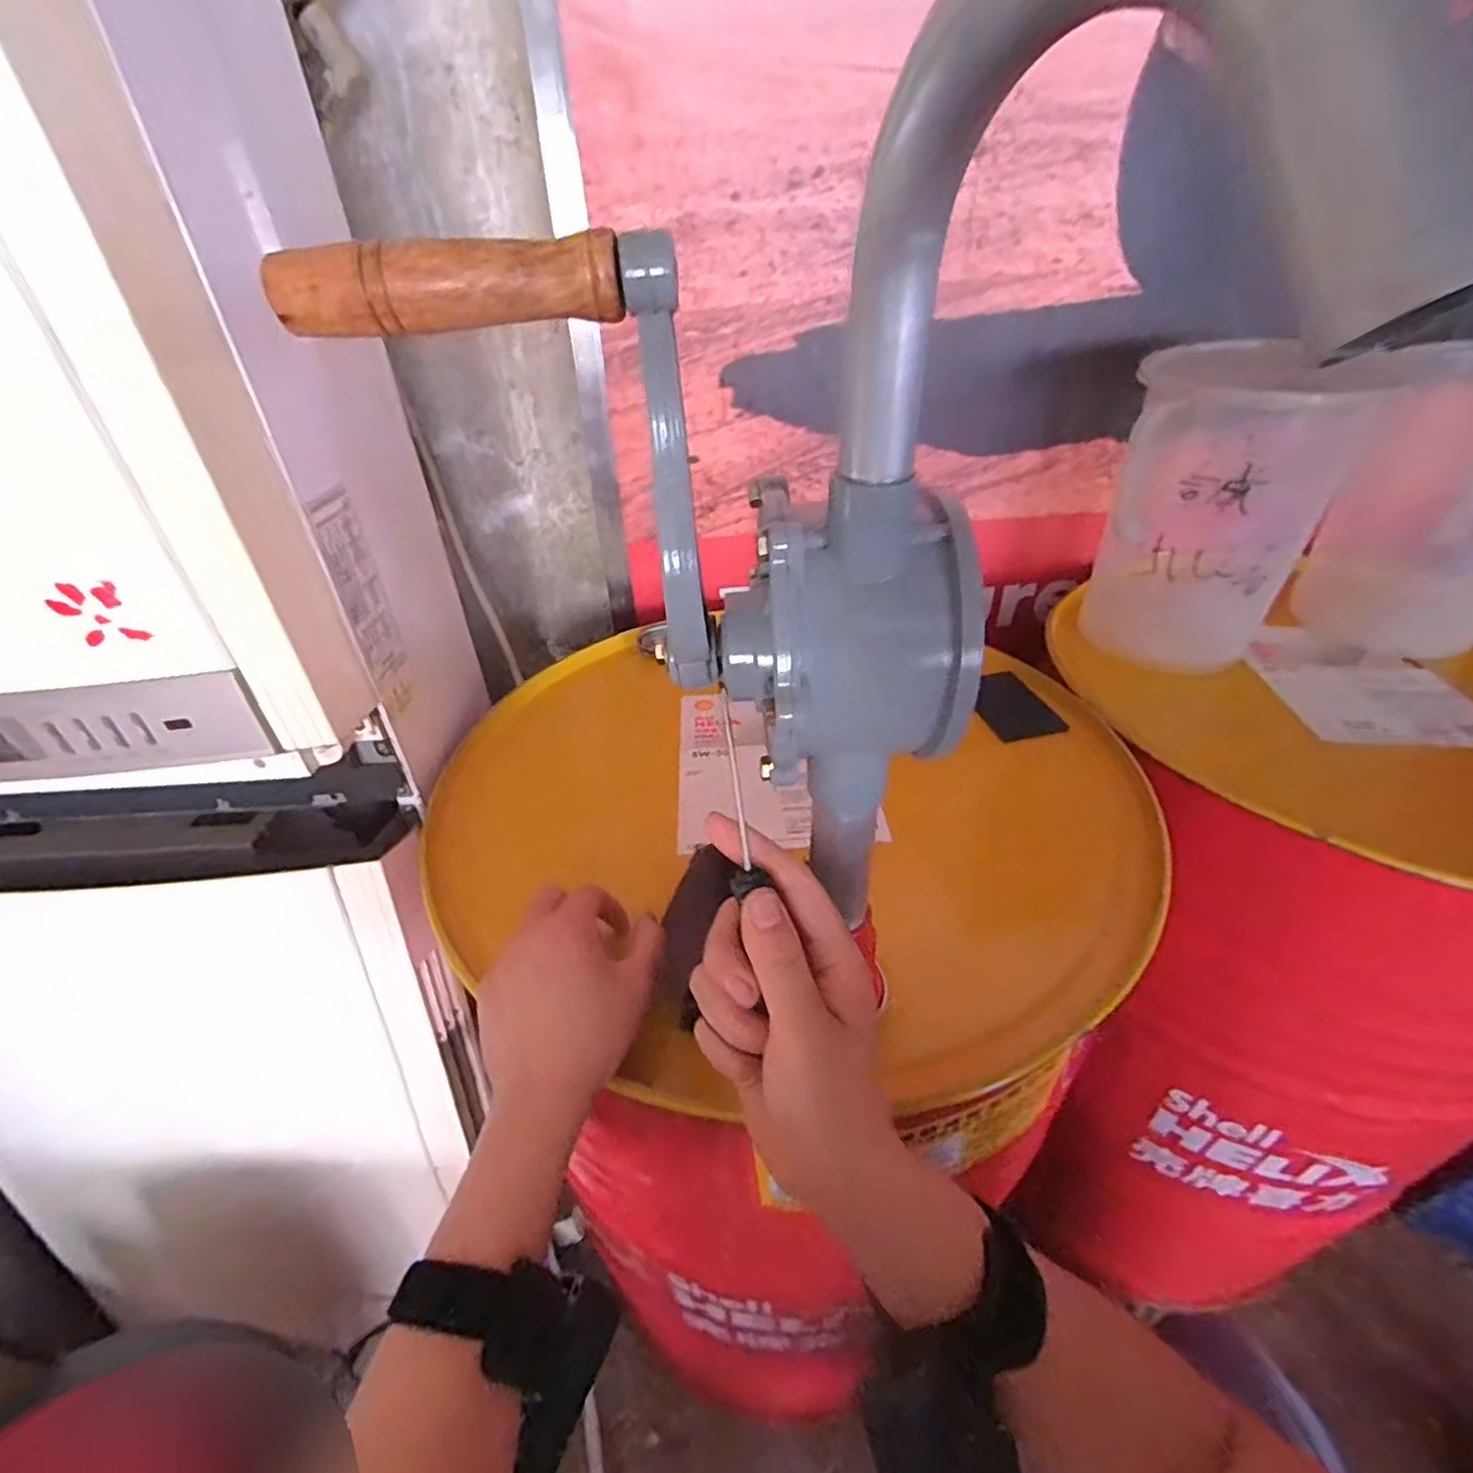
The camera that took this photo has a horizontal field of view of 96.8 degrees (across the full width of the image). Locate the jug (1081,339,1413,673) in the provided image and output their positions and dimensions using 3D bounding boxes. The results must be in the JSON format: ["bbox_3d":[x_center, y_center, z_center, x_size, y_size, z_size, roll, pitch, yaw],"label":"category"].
[{"bbox_3d":[0.474,-0.220,0.651,0.178,0.277,0.214,20,42,28],"label":"jug"}]

